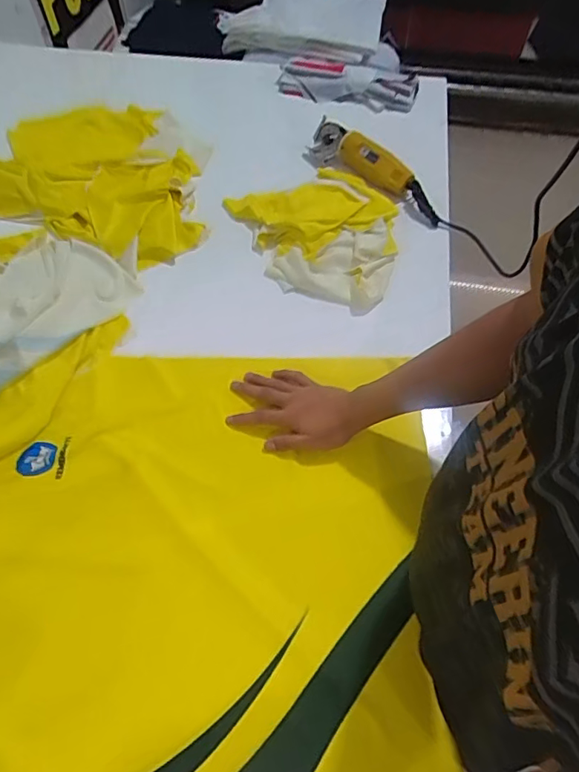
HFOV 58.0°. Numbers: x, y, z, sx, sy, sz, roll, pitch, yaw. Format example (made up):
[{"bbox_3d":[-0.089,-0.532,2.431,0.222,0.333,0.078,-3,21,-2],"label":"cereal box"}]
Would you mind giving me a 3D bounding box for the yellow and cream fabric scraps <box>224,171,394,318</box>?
[{"bbox_3d":[0.072,-0.283,0.969,0.269,0.053,0.344,-21,61,-14],"label":"yellow and cream fabric scraps"}]

